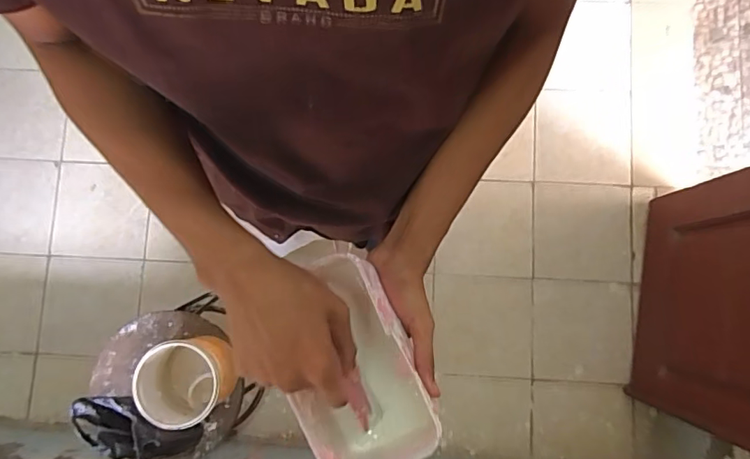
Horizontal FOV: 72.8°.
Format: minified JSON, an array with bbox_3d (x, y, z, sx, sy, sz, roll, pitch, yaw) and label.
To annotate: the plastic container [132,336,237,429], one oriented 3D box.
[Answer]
[{"bbox_3d":[-0.368,0.295,1.002,0.150,0.133,0.161,-5,83,1],"label":"plastic container"}]

